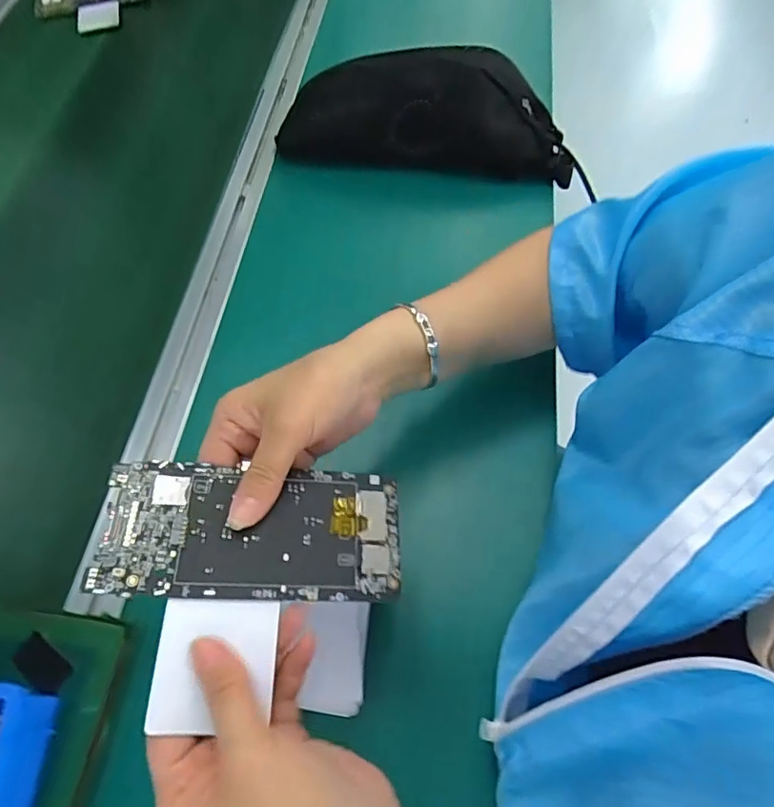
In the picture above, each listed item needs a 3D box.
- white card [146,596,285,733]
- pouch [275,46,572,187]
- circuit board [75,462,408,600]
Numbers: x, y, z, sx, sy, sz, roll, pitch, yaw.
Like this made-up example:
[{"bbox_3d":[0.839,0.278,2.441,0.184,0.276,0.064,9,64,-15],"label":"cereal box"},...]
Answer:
[{"bbox_3d":[-0.082,0.123,0.259,0.054,0.004,0.055,5,62,-9],"label":"white card"},{"bbox_3d":[0.045,-0.317,0.560,0.300,0.087,0.131,11,63,9],"label":"pouch"},{"bbox_3d":[-0.070,0.068,0.290,0.153,0.006,0.070,5,61,-9],"label":"circuit board"}]

